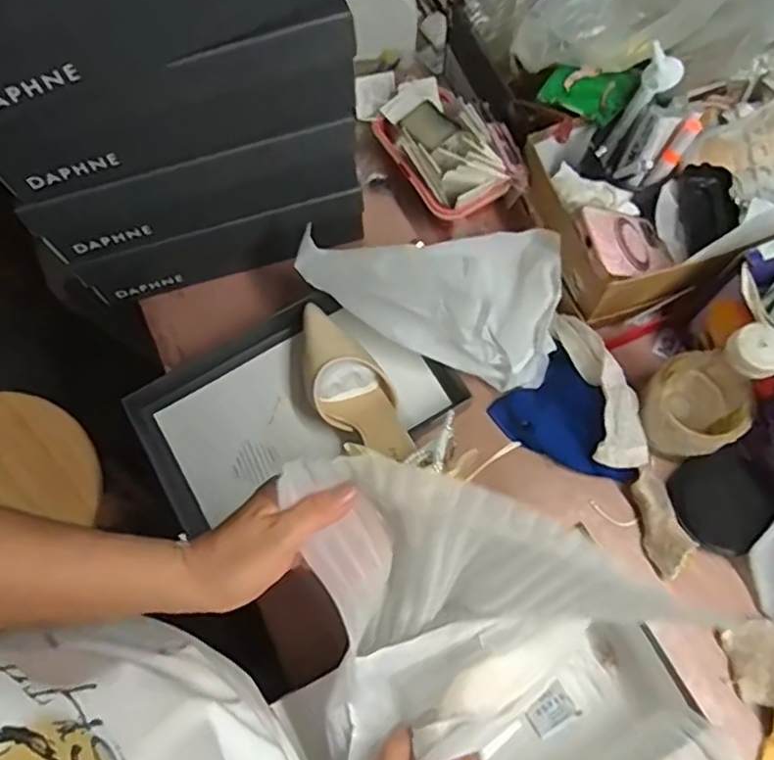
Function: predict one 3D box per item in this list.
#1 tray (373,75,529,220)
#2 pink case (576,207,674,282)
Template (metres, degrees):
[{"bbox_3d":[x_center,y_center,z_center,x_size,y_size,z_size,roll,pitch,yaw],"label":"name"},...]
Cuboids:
[{"bbox_3d":[0.063,-0.258,0.707,0.104,0.055,0.183,-34,73,-9],"label":"tray"},{"bbox_3d":[0.234,-0.132,0.630,0.146,0.014,0.070,-11,74,-44],"label":"pink case"}]

